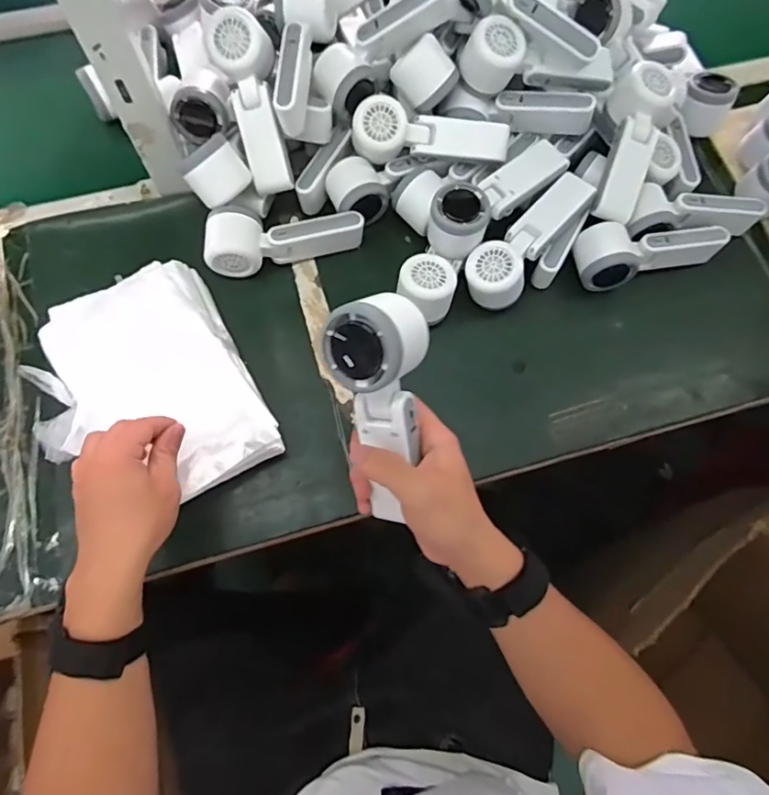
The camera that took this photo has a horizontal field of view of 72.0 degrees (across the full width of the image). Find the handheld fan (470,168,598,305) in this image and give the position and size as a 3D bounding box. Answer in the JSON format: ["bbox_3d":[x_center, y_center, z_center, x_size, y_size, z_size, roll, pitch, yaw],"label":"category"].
[{"bbox_3d":[0.148,-0.164,0.565,0.059,0.063,0.159,37,73,11],"label":"handheld fan"}]

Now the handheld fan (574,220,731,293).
[{"bbox_3d":[0.289,-0.165,0.576,0.167,0.048,0.059,-15,71,-7],"label":"handheld fan"}]

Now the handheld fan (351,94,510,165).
[{"bbox_3d":[0.049,-0.277,0.564,0.166,0.049,0.052,3,70,0],"label":"handheld fan"}]

